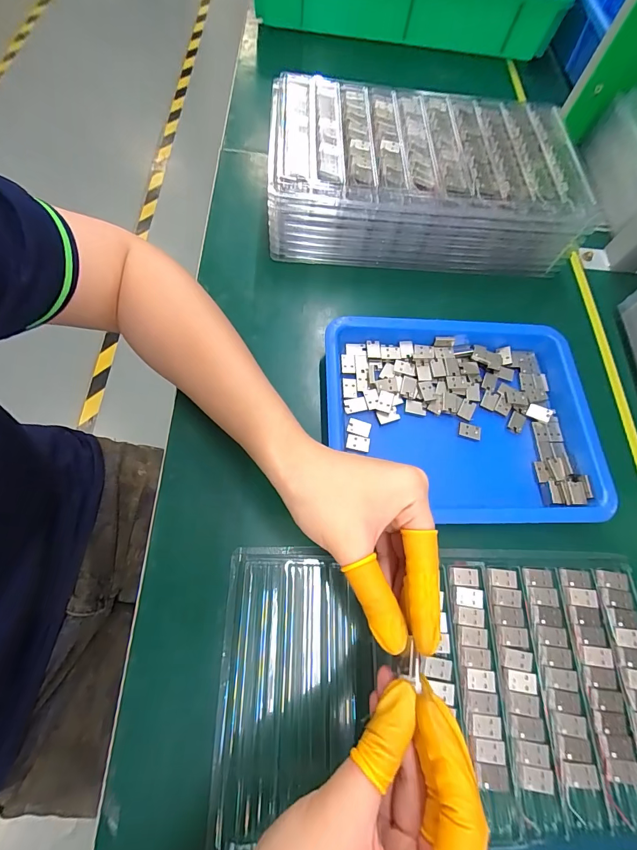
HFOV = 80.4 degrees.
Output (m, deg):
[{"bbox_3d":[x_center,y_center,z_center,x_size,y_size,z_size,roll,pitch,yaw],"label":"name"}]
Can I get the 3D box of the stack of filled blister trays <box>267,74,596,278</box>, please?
[{"bbox_3d":[0.097,-0.237,0.372,0.290,0.081,0.148,2,68,-2],"label":"stack of filled blister trays"}]

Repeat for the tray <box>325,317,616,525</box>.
[{"bbox_3d":[0.118,-0.007,0.302,0.218,0.027,0.167,0,68,-2],"label":"tray"}]

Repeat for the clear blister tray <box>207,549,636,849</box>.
[{"bbox_3d":[0.084,0.166,0.240,0.289,0.017,0.156,2,68,-2],"label":"clear blister tray"}]

